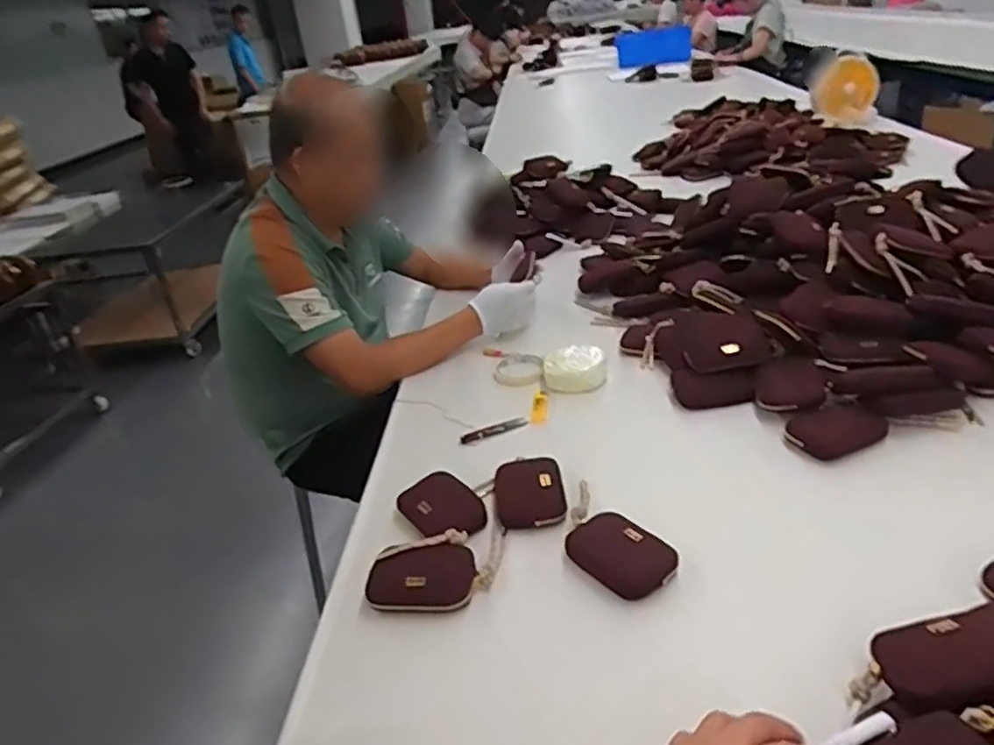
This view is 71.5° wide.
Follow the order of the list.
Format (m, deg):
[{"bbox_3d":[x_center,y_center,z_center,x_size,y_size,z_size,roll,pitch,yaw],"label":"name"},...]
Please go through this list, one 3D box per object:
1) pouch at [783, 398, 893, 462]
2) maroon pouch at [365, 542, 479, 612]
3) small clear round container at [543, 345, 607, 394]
[{"bbox_3d":[0.434,0.075,0.881,0.110,0.030,0.077,-19,32,-18],"label":"pouch"},{"bbox_3d":[-0.080,0.223,0.746,0.111,0.026,0.079,-6,30,3],"label":"maroon pouch"},{"bbox_3d":[0.127,-0.005,1.110,0.101,0.040,0.074,-8,30,-1],"label":"small clear round container"}]

